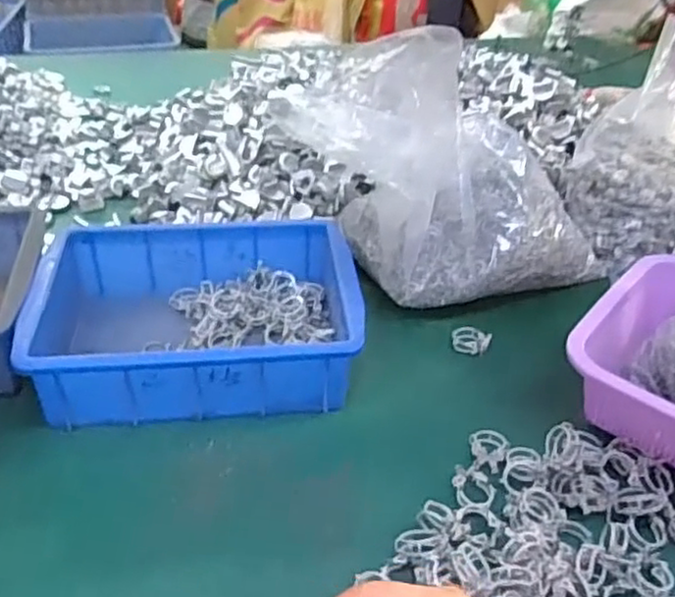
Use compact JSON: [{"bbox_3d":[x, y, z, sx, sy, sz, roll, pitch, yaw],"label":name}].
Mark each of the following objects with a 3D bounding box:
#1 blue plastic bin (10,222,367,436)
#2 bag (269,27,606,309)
[{"bbox_3d":[-0.111,0.013,0.548,0.239,0.074,0.166,-1,38,-7],"label":"blue plastic bin"},{"bbox_3d":[0.124,-0.122,0.625,0.205,0.179,0.186,-16,42,-24],"label":"bag"}]

